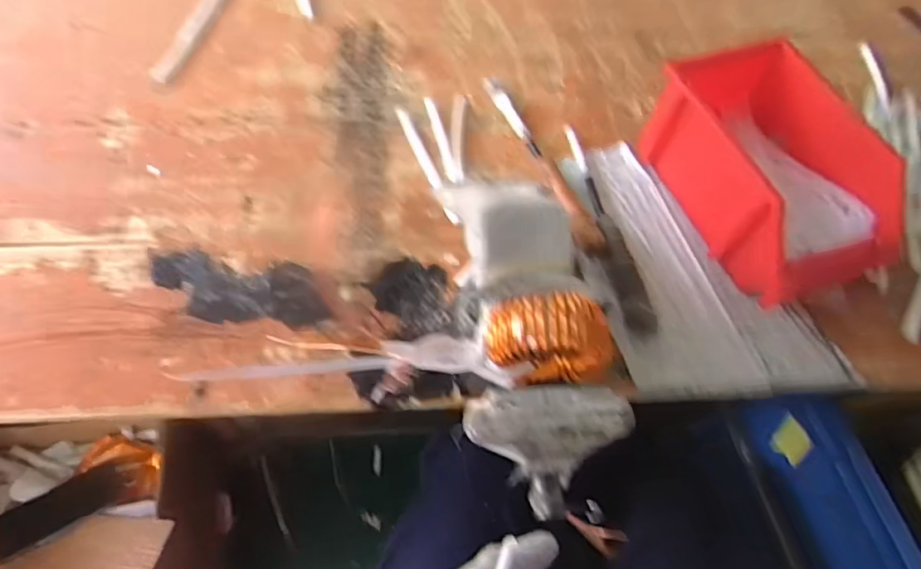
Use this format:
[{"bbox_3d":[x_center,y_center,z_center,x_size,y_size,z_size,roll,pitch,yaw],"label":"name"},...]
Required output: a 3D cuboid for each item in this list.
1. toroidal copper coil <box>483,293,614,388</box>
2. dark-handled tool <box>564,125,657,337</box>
[{"bbox_3d":[0.056,0.036,0.369,0.077,0.059,0.038,1,60,-4],"label":"toroidal copper coil"},{"bbox_3d":[0.147,-0.063,0.603,0.029,0.022,0.258,-7,61,-9],"label":"dark-handled tool"}]

